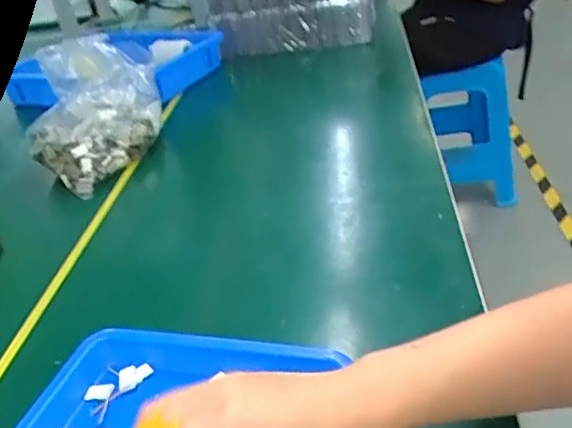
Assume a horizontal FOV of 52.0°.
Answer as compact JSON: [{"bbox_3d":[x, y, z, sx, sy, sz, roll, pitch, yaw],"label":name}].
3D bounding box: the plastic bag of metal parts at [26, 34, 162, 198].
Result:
[{"bbox_3d":[-0.247,-0.135,0.756,0.168,0.154,0.119,-25,34,-22],"label":"plastic bag of metal parts"}]

